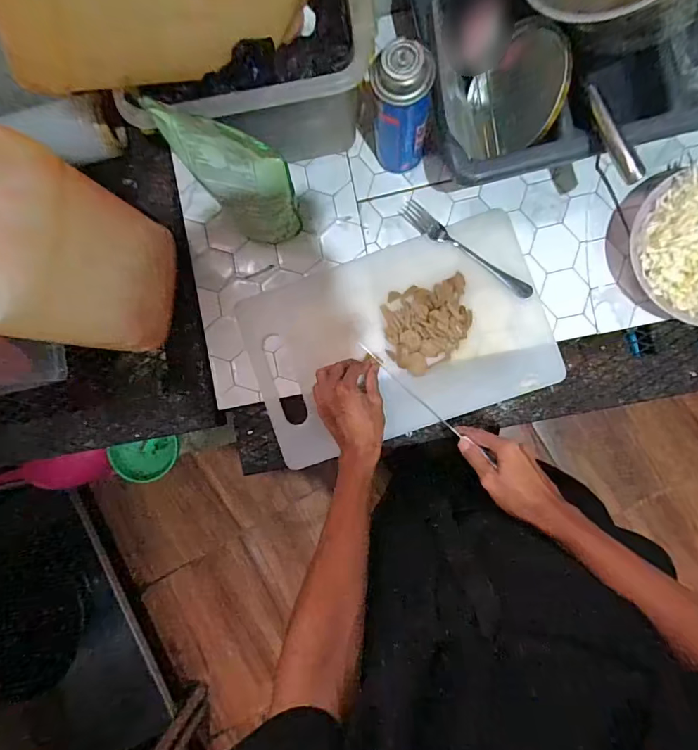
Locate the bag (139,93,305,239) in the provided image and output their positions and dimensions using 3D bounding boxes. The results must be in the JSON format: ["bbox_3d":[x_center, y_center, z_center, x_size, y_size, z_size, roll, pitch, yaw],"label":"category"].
[{"bbox_3d":[-0.129,-0.218,0.534,0.122,0.217,0.055,18,90,6],"label":"bag"}]

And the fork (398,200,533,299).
[{"bbox_3d":[0.157,-0.169,0.609,0.210,0.010,0.029,39,94,3],"label":"fork"}]

